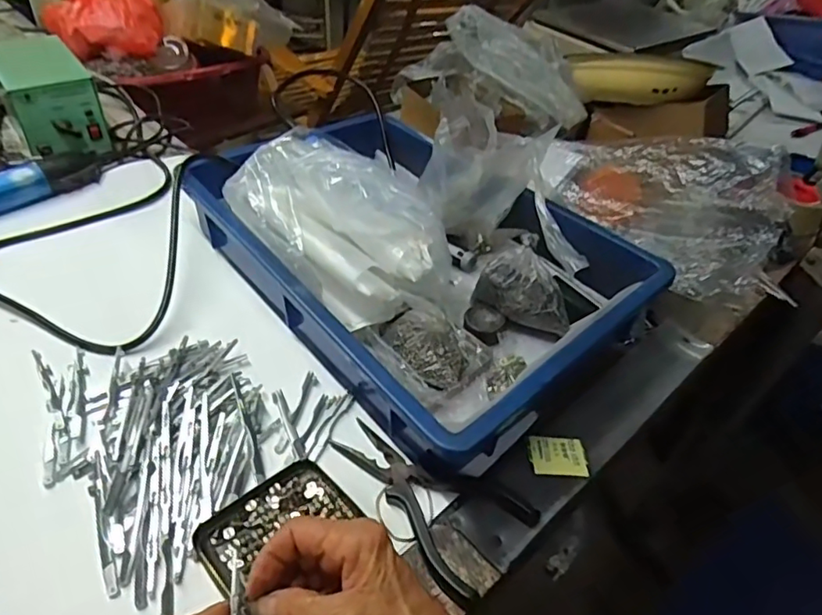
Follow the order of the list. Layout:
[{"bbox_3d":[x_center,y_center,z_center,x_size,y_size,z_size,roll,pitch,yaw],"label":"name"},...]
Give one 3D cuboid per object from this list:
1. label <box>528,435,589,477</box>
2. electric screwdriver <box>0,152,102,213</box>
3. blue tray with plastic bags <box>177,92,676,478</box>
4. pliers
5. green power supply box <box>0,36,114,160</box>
[{"bbox_3d":[0.116,0.116,0.446,0.042,0.004,0.034,5,42,-3],"label":"label"},{"bbox_3d":[-0.443,-0.119,0.596,0.030,0.031,0.231,36,49,28],"label":"electric screwdriver"},{"bbox_3d":[0.012,-0.061,0.531,0.279,0.131,0.374,-25,50,-32],"label":"blue tray with plastic bags"},{"bbox_3d":[0.011,0.131,0.413,0.149,0.012,0.081,37,49,28],"label":"pliers"},{"bbox_3d":[-0.443,-0.260,0.695,0.097,0.102,0.145,-21,48,-29],"label":"green power supply box"}]

